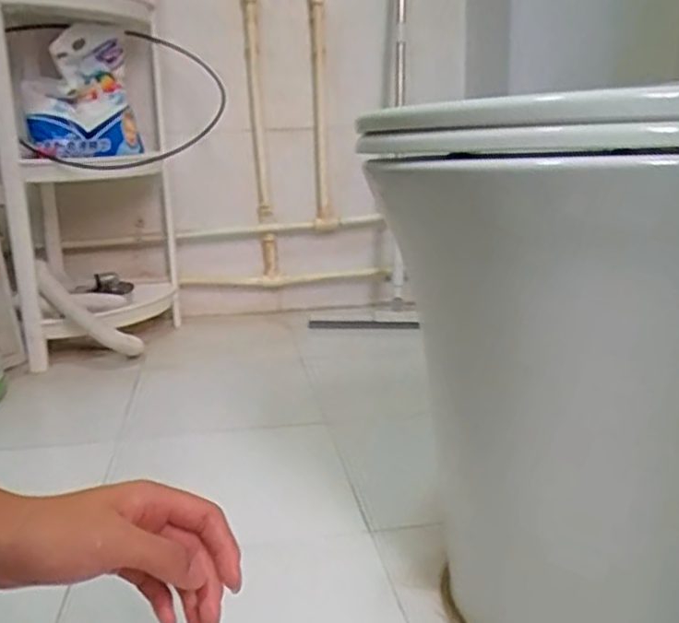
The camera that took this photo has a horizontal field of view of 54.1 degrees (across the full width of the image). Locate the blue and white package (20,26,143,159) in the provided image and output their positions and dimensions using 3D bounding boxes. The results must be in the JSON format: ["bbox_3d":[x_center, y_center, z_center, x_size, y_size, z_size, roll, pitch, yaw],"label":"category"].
[{"bbox_3d":[-0.502,-0.429,1.308,0.215,0.242,0.130,-1,11,-21],"label":"blue and white package"}]

